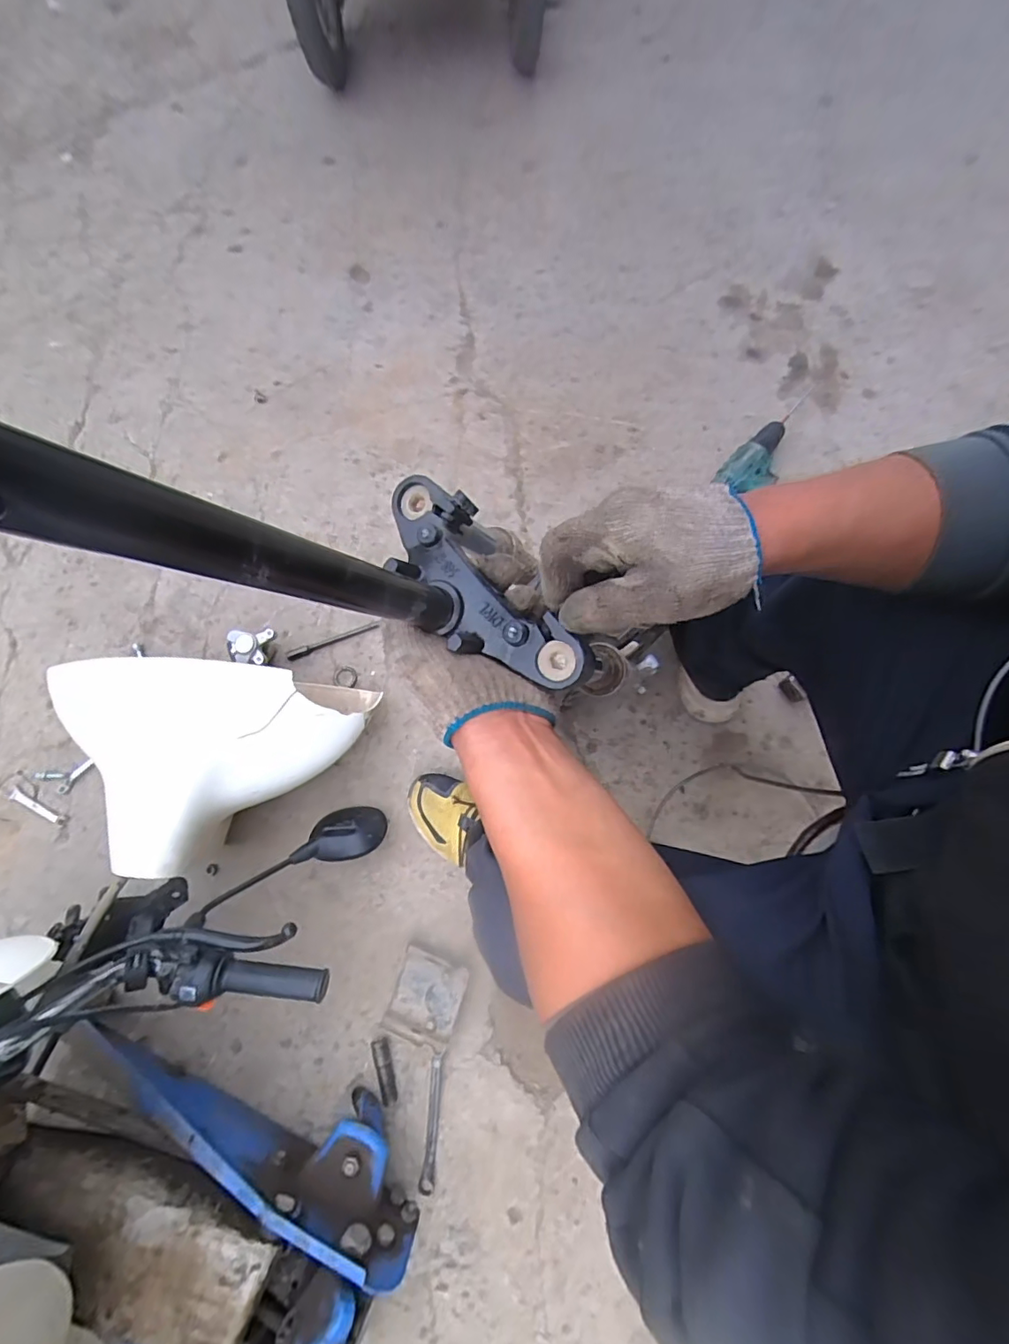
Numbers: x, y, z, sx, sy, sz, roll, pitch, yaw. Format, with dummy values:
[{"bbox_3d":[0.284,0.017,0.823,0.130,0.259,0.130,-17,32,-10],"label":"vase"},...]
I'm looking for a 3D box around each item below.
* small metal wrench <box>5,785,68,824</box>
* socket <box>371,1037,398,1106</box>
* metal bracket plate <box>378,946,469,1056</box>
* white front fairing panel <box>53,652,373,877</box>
[{"bbox_3d":[-0.744,0.214,0.839,0.112,0.006,0.022,25,77,6],"label":"small metal wrench"},{"bbox_3d":[-0.161,0.539,0.716,0.023,0.021,0.079,-20,76,-5],"label":"socket"},{"bbox_3d":[-0.109,0.448,0.726,0.096,0.018,0.105,10,66,23],"label":"metal bracket plate"},{"bbox_3d":[-0.385,0.123,0.693,0.353,0.087,0.267,8,76,2],"label":"white front fairing panel"}]

